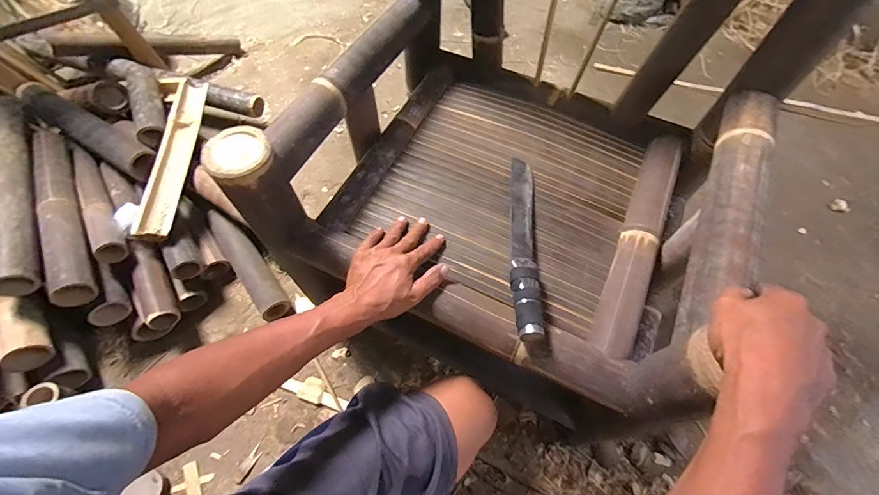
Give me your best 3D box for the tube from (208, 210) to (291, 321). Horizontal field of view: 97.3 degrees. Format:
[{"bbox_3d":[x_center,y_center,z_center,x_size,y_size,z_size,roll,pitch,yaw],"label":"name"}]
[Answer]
[{"bbox_3d":[-0.442,0.034,0.878,0.065,0.049,0.311,-38,67,-20],"label":"tube"}]

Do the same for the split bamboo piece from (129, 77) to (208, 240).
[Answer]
[{"bbox_3d":[-0.622,-0.221,0.909,0.070,0.067,0.465,-3,60,-2],"label":"split bamboo piece"}]

